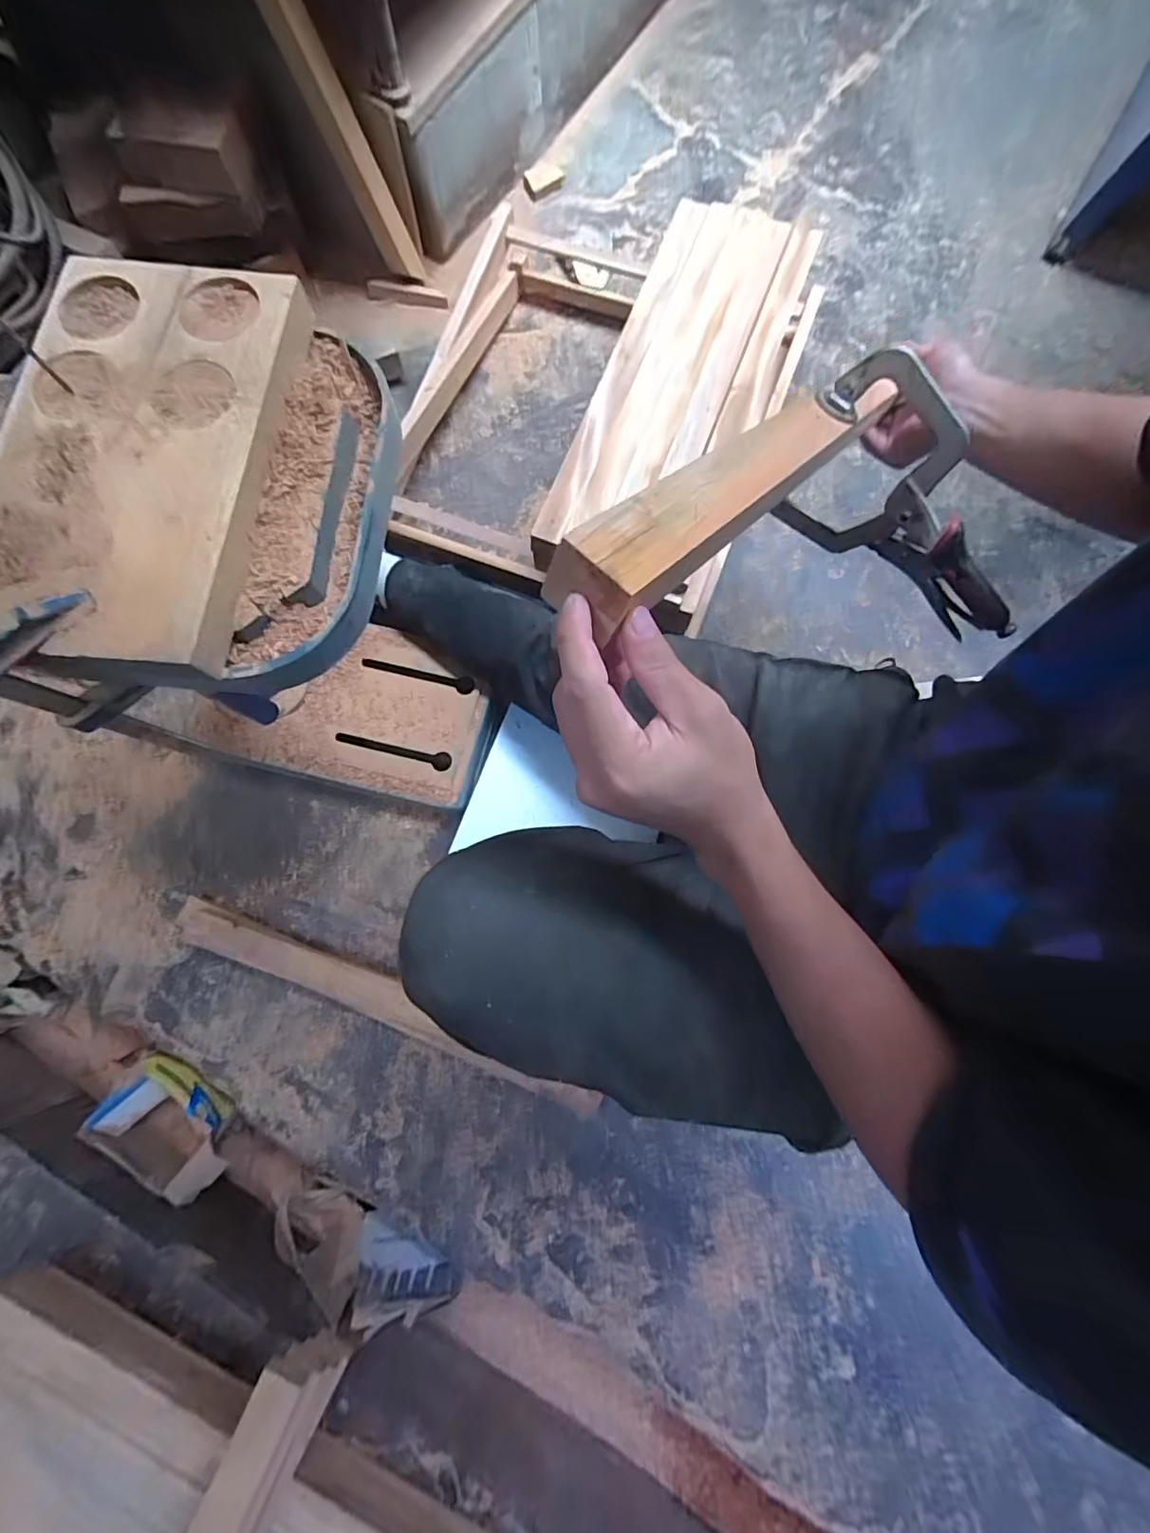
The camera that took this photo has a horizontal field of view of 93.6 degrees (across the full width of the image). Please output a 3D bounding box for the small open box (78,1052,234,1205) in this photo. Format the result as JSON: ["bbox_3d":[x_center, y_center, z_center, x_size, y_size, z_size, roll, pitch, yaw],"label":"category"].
[{"bbox_3d":[-0.538,0.487,0.736,0.171,0.085,0.156,44,81,9],"label":"small open box"}]

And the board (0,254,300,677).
[{"bbox_3d":[-0.258,-0.181,0.312,0.147,0.027,0.251,5,77,2],"label":"board"}]

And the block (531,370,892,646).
[{"bbox_3d":[0.115,-0.182,0.339,0.049,0.030,0.365,40,56,9],"label":"block"}]

